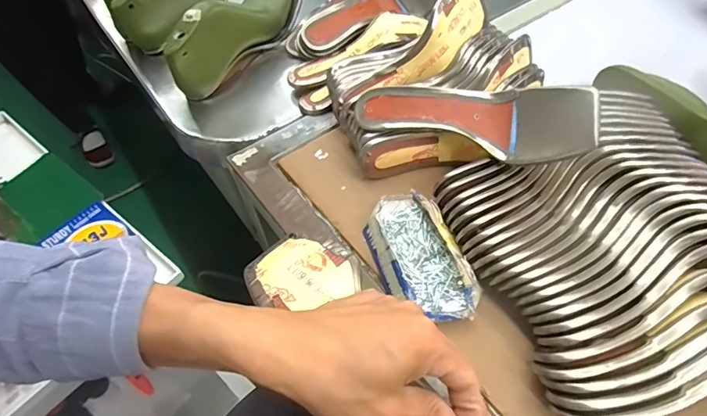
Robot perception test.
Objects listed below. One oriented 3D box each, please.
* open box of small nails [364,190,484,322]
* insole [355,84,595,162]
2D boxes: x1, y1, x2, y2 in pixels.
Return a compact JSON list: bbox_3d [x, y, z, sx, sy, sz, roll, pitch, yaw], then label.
[{"bbox_3d":[0.059,0.045,0.422,0.075,0.030,0.138,-17,53,-8],"label":"open box of small nails"},{"bbox_3d":[0.113,-0.101,0.438,0.227,0.063,0.077,21,57,19],"label":"insole"}]

